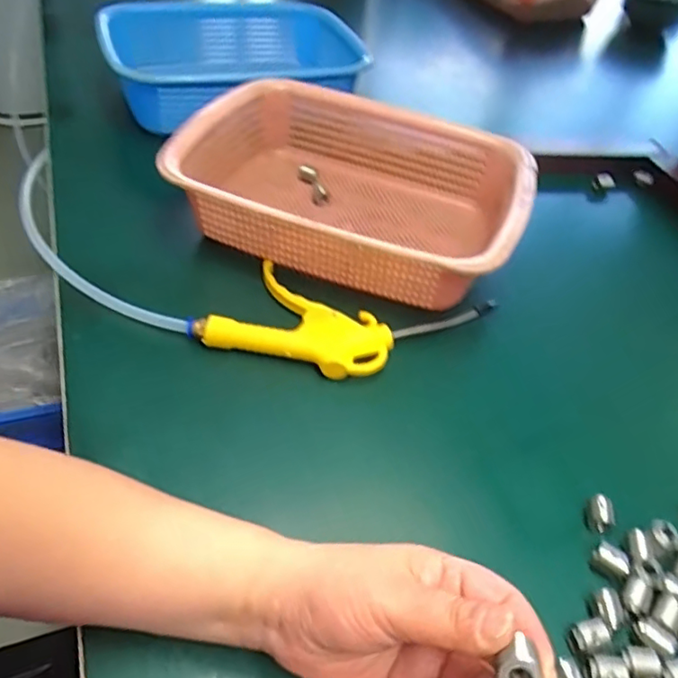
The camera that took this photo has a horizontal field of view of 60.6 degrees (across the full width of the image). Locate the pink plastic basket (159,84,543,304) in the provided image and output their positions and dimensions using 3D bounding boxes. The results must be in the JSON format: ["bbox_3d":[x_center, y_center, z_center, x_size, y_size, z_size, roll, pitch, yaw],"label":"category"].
[{"bbox_3d":[0.017,-0.135,0.523,0.283,0.077,0.214,19,48,11],"label":"pink plastic basket"}]

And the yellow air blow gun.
[{"bbox_3d":[0.008,-0.013,0.450,0.209,0.020,0.103,12,47,5],"label":"yellow air blow gun"}]

